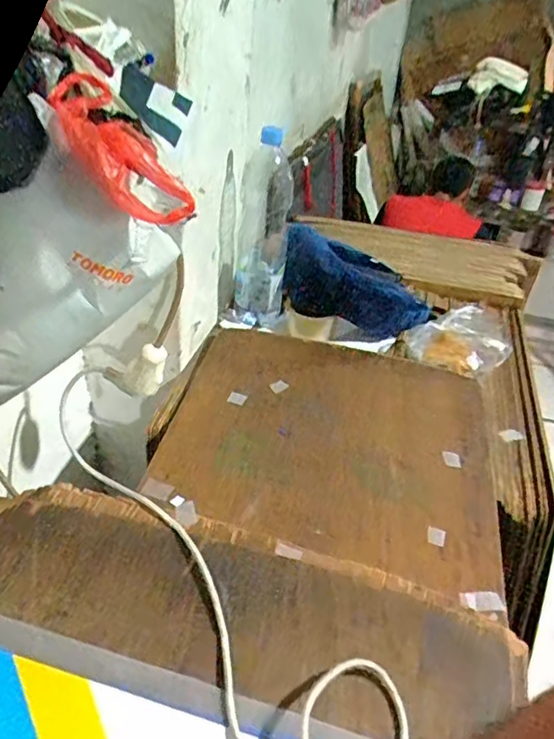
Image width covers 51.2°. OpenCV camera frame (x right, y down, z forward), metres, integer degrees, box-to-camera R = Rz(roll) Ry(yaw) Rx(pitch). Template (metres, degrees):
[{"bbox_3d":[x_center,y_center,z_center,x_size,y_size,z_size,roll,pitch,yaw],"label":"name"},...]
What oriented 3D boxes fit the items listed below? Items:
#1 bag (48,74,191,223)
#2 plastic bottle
[{"bbox_3d":[-0.113,-0.158,0.413,0.061,0.031,0.128,-32,81,-39],"label":"bag"},{"bbox_3d":[-0.026,-0.234,0.990,0.087,0.330,0.071,4,36,-1],"label":"plastic bottle"}]

